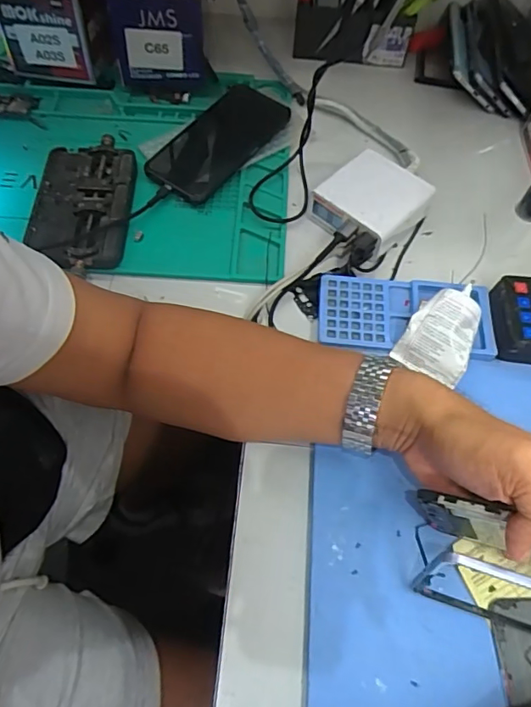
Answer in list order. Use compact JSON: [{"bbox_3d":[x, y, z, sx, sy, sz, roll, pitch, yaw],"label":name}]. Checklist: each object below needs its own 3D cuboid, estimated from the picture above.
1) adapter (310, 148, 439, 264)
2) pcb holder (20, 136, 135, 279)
[{"bbox_3d":[0.101,-0.147,0.504,0.094,0.043,0.087,-40,70,-21],"label":"adapter"},{"bbox_3d":[-0.179,-0.146,0.501,0.094,0.027,0.163,-3,61,-4],"label":"pcb holder"}]

